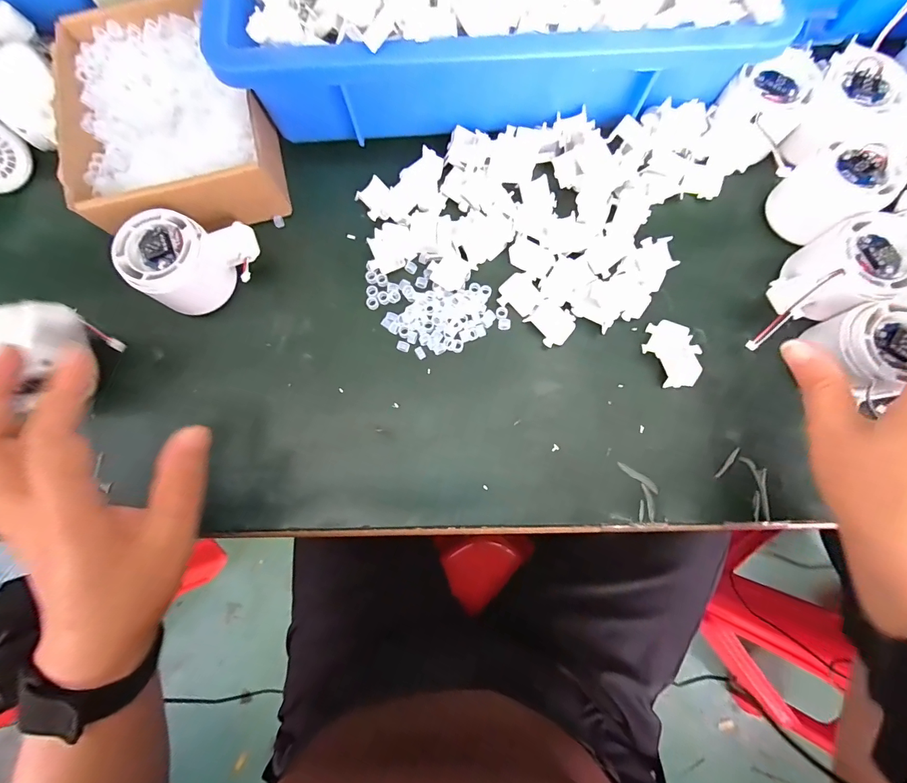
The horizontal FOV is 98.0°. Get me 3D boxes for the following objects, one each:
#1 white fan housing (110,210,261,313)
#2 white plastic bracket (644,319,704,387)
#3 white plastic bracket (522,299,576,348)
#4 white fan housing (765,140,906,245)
[{"bbox_3d":[-0.184,-0.090,0.283,0.077,0.050,0.057,-6,80,-1],"label":"white fan housing"},{"bbox_3d":[0.158,-0.027,0.284,0.032,0.004,0.049,-30,80,15],"label":"white plastic bracket"},{"bbox_3d":[0.072,-0.050,0.291,0.032,0.004,0.030,43,83,7],"label":"white plastic bracket"},{"bbox_3d":[0.266,-0.141,0.281,0.055,0.049,0.056,0,80,1],"label":"white fan housing"}]

